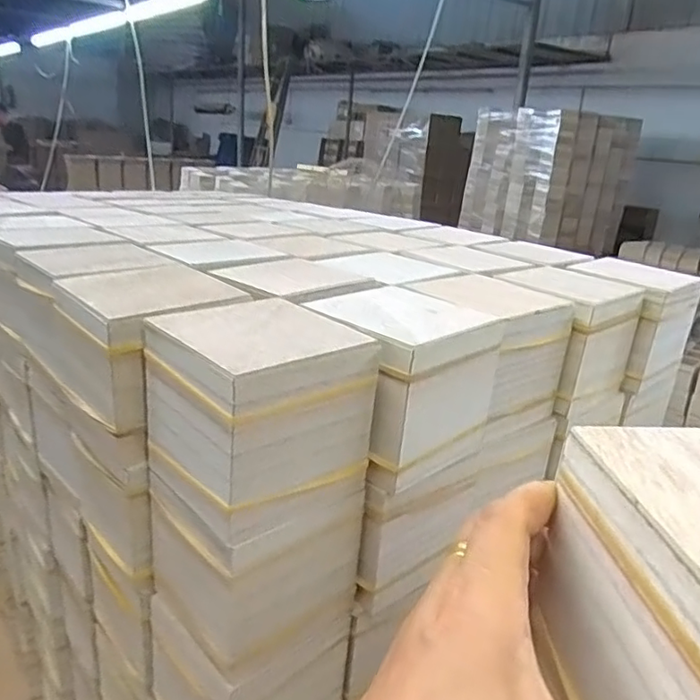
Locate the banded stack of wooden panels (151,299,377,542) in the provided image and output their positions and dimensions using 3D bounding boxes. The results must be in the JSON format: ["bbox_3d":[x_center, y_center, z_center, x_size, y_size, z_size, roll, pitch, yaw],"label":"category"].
[{"bbox_3d":[-0.050,0.033,0.324,0.092,0.094,0.090,-15,27,-40],"label":"banded stack of wooden panels"}]

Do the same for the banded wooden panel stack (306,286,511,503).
[{"bbox_3d":[0.029,0.025,0.372,0.080,0.096,0.096,22,27,40],"label":"banded wooden panel stack"}]

